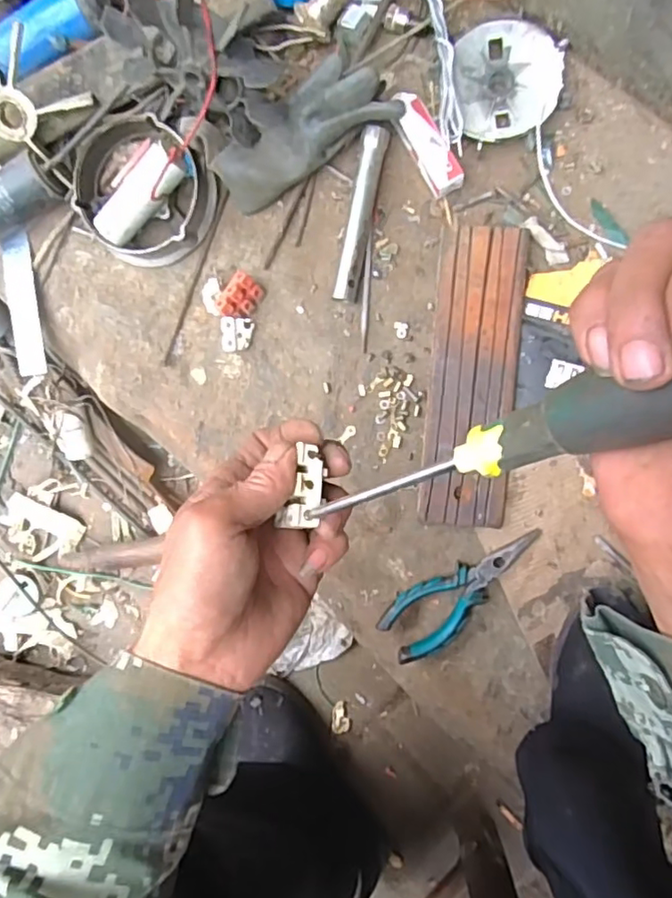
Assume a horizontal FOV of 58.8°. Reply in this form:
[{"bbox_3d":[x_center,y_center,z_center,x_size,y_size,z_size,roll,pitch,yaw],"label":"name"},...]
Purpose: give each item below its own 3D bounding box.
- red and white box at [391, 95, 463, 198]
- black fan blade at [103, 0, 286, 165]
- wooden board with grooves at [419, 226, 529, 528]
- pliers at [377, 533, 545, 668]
[{"bbox_3d":[0.081,-0.273,0.538,0.029,0.026,0.097,-29,83,6],"label":"red and white box"},{"bbox_3d":[-0.114,-0.309,0.481,0.132,0.130,0.050,17,76,1],"label":"black fan blade"},{"bbox_3d":[0.122,-0.062,0.529,0.074,0.028,0.258,5,87,9],"label":"wooden board with grooves"},{"bbox_3d":[0.115,0.128,0.528,0.158,0.026,0.055,-31,83,6],"label":"pliers"}]

